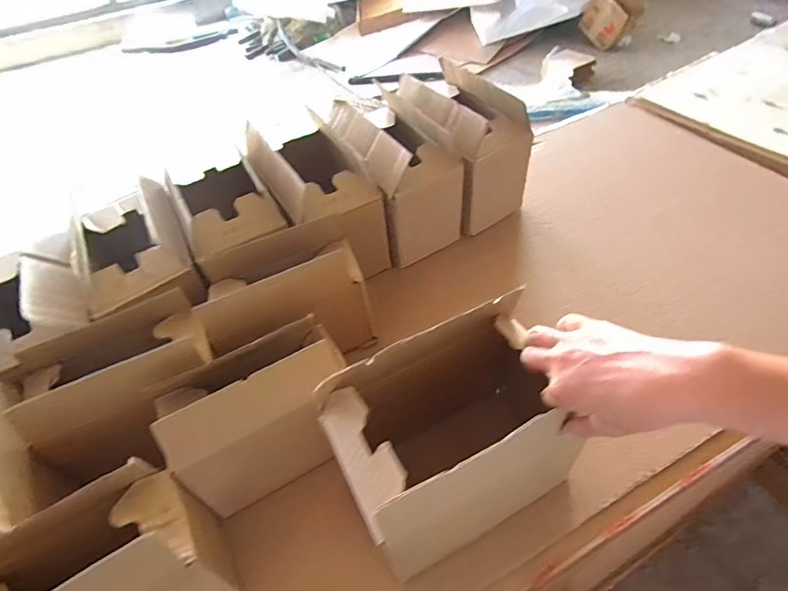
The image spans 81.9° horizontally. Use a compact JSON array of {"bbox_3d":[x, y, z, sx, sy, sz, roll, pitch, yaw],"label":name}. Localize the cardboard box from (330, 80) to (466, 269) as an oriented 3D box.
[{"bbox_3d":[0.005,-0.192,0.774,0.137,0.213,0.223,-28,52,-17],"label":"cardboard box"}]

